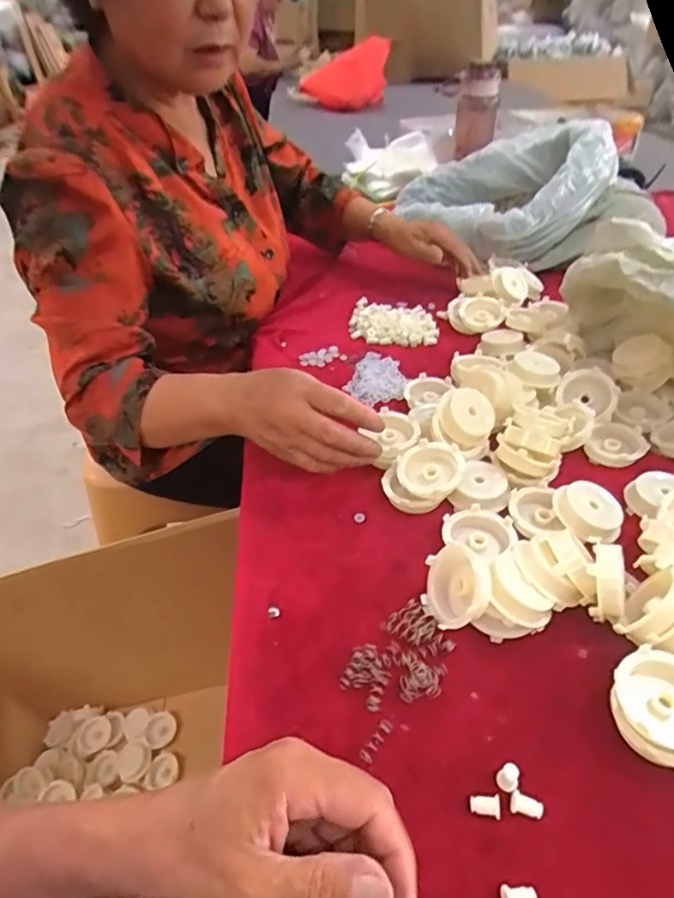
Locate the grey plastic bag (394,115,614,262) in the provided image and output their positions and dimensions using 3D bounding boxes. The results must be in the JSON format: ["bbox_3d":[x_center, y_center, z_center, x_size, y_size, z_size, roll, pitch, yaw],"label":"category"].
[{"bbox_3d":[0.286,-0.439,0.957,0.301,0.163,0.298,-17,42,-19],"label":"grey plastic bag"}]

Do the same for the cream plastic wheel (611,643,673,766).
[{"bbox_3d":[0.200,0.159,0.343,0.059,0.028,0.061,-1,40,1],"label":"cream plastic wheel"}]

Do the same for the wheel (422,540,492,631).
[{"bbox_3d":[0.085,0.100,0.409,0.014,0.056,0.058,23,43,-36],"label":"wheel"}]

